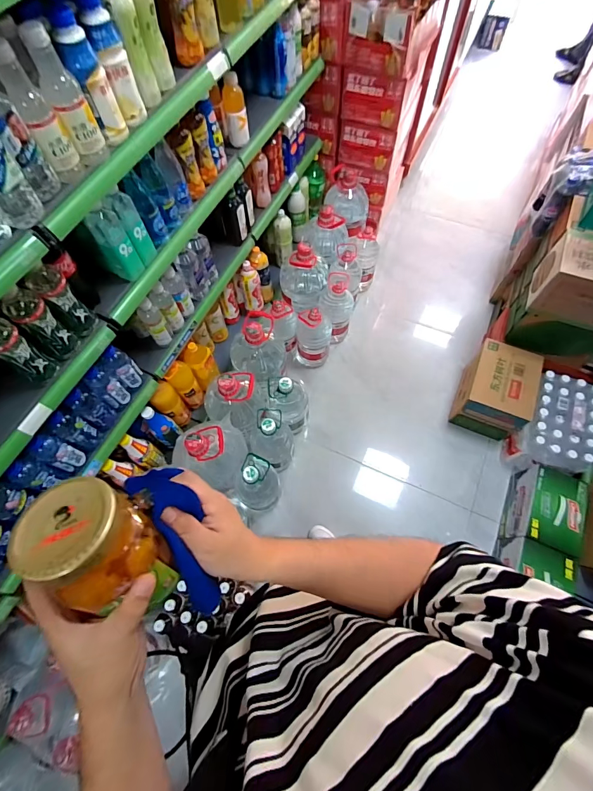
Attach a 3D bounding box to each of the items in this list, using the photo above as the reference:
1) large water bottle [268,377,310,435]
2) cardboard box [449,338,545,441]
[{"bbox_3d":[-0.033,0.048,1.429,0.148,0.351,0.151,-1,65,2],"label":"large water bottle"},{"bbox_3d":[0.808,-0.020,1.479,0.252,0.259,0.295,23,68,12],"label":"cardboard box"}]

